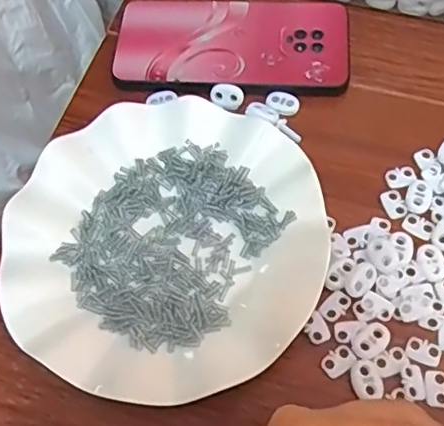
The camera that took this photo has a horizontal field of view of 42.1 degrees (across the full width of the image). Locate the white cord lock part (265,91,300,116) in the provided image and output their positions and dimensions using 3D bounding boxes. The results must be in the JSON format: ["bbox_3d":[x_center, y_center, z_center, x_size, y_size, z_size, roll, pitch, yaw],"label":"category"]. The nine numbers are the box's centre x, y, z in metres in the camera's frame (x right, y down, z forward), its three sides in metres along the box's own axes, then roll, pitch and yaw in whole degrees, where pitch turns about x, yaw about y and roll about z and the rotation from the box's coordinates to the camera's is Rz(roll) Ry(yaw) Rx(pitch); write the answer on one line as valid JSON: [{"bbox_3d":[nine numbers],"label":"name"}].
[{"bbox_3d":[0.041,-0.074,0.393,0.022,0.005,0.015,24,68,13],"label":"white cord lock part"}]

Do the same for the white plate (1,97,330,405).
[{"bbox_3d":[-0.034,0.014,0.339,0.179,0.024,0.181,-1,65,2],"label":"white plate"}]

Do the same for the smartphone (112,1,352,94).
[{"bbox_3d":[0.007,-0.121,0.411,0.163,0.007,0.077,1,65,3],"label":"smartphone"}]

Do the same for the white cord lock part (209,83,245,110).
[{"bbox_3d":[0.004,-0.080,0.394,0.022,0.006,0.017,10,66,7],"label":"white cord lock part"}]

